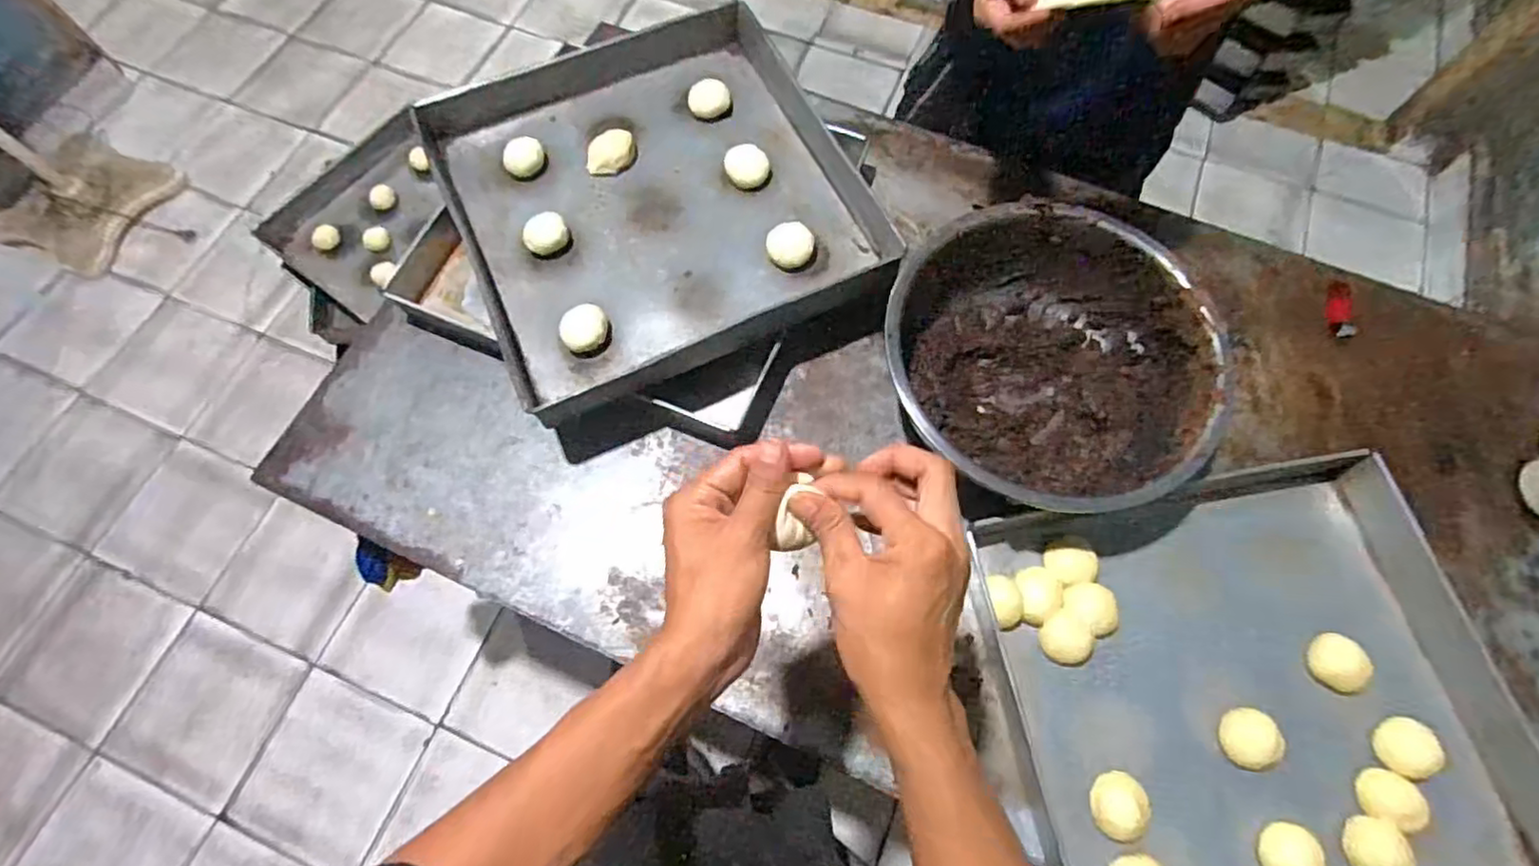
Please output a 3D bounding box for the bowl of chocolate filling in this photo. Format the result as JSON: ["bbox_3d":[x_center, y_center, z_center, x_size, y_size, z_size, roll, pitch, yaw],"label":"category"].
[{"bbox_3d":[0.299,-0.076,0.744,0.332,0.120,0.325,0,71,0],"label":"bowl of chocolate filling"}]

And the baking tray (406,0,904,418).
[{"bbox_3d":[-0.137,-0.289,0.800,0.463,0.053,0.468,-25,73,-8],"label":"baking tray"}]

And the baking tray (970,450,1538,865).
[{"bbox_3d":[0.484,0.282,0.660,0.475,0.049,0.473,-9,71,-3],"label":"baking tray"}]

